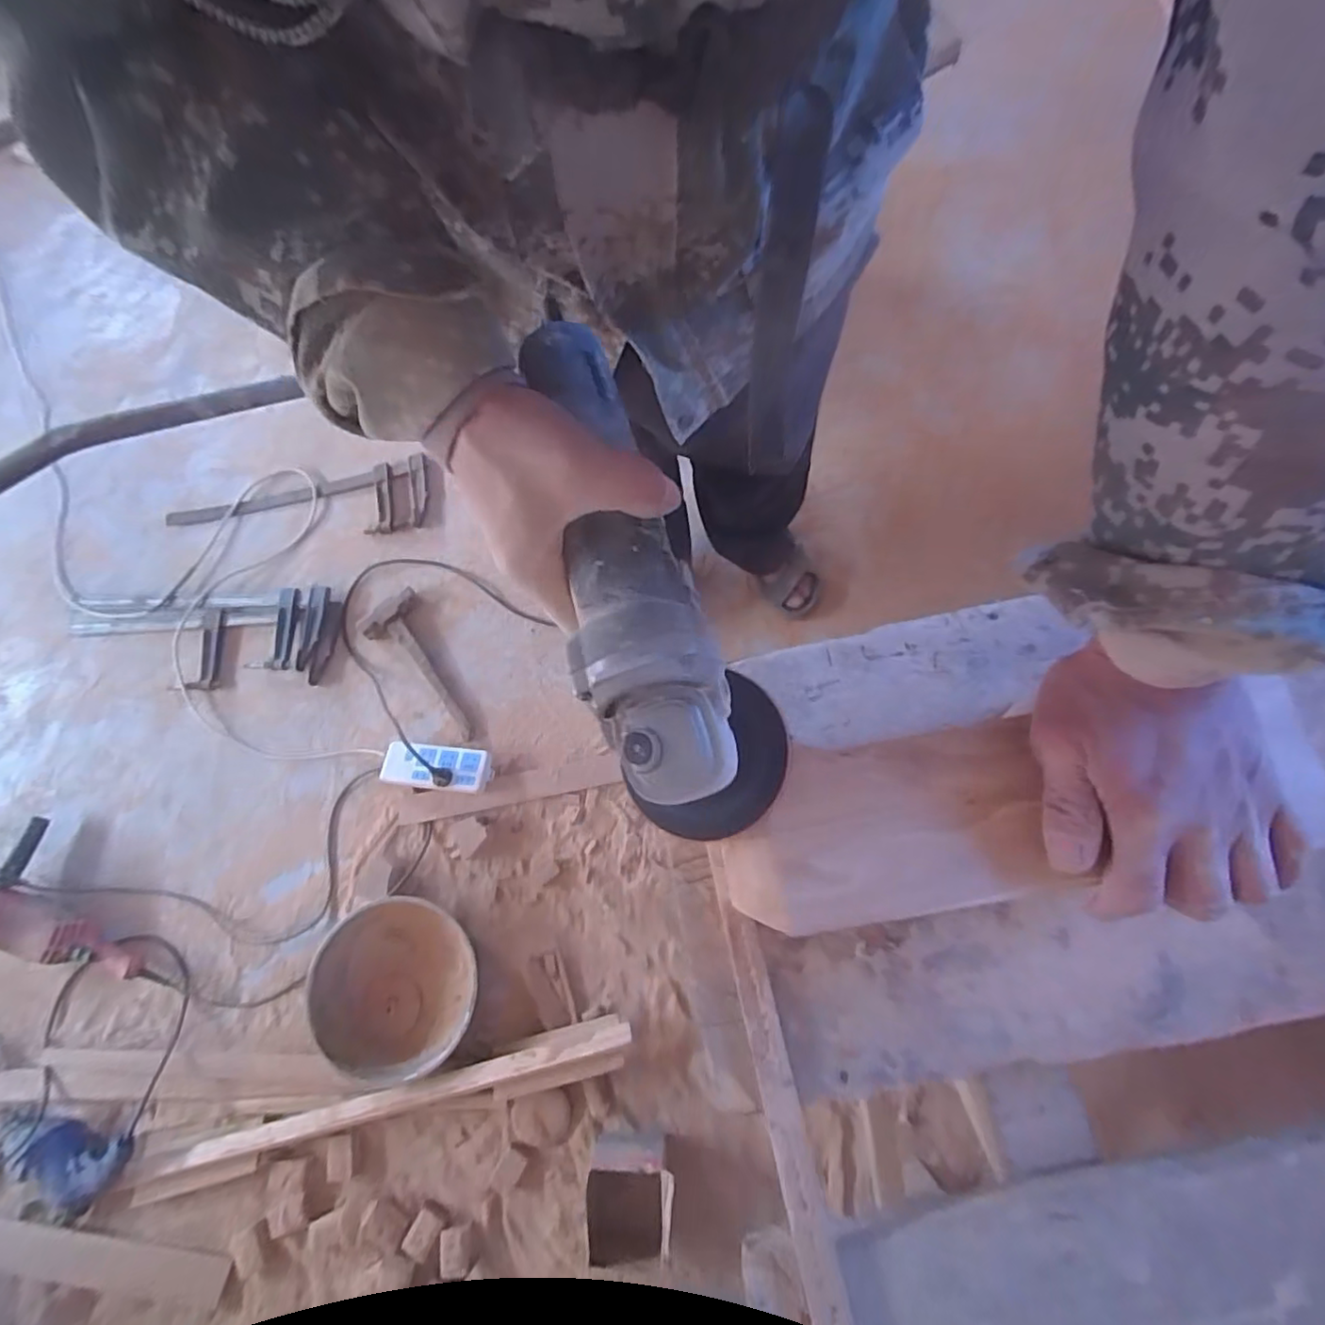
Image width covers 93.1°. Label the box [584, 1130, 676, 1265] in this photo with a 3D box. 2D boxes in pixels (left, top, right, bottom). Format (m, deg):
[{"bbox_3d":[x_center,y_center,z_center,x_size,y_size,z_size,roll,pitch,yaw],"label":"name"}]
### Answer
[{"bbox_3d":[-0.045,0.791,0.941,0.129,0.132,0.125,-6,75,3],"label":"box"}]

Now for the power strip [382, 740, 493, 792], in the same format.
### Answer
[{"bbox_3d":[-0.418,0.193,1.164,0.199,0.051,0.080,4,76,6],"label":"power strip"}]

